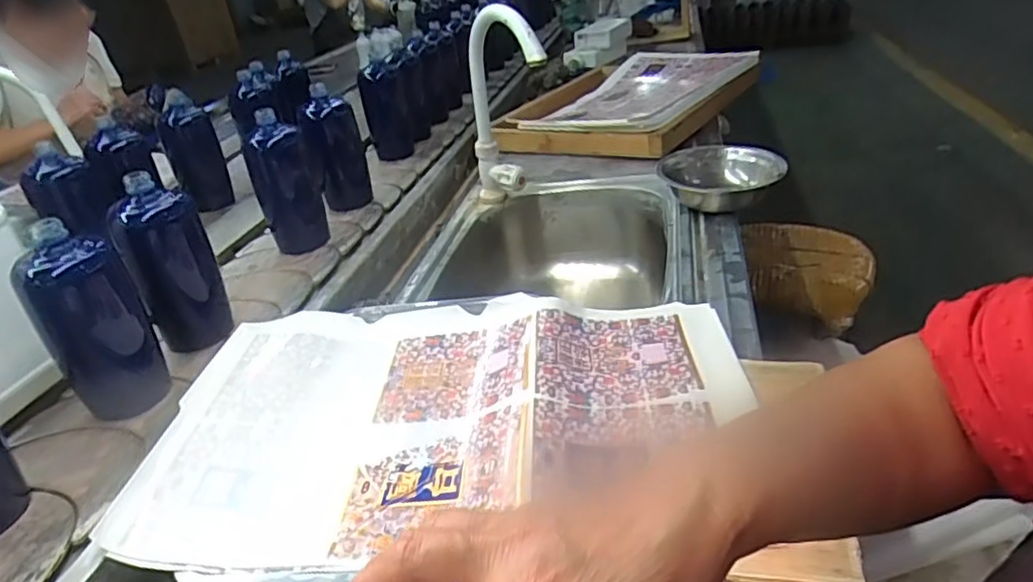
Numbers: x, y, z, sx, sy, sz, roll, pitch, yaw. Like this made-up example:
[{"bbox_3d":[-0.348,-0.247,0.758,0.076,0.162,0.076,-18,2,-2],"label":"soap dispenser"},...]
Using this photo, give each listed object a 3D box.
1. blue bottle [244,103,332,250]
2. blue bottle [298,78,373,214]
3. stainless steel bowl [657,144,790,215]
[{"bbox_3d":[-0.325,-0.156,0.885,0.082,0.175,0.077,-17,32,-16],"label":"blue bottle"},{"bbox_3d":[-0.280,-0.212,0.982,0.076,0.184,0.066,-11,31,-6],"label":"blue bottle"},{"bbox_3d":[0.276,-0.151,0.863,0.154,0.049,0.153,-6,31,3],"label":"stainless steel bowl"}]

